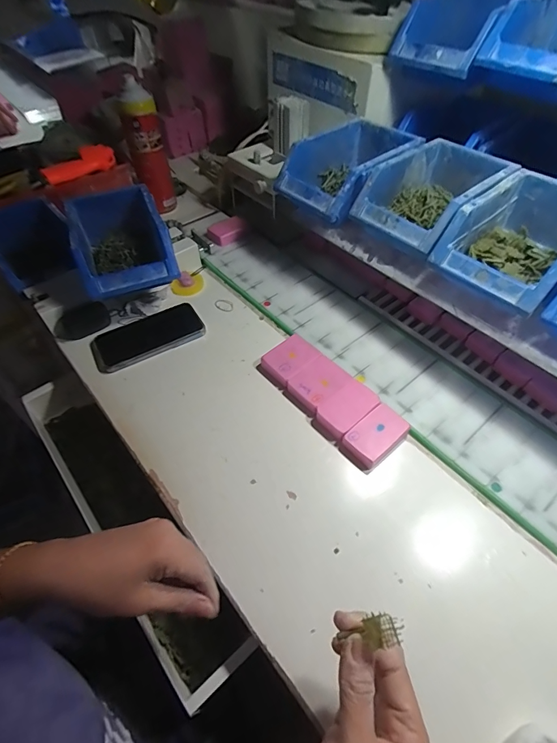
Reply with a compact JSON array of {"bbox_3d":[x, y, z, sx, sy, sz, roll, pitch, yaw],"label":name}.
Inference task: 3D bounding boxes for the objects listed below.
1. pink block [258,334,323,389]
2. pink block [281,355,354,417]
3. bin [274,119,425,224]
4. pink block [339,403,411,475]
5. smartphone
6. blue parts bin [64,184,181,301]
[{"bbox_3d":[0.016,-0.017,0.515,0.072,0.018,0.053,-39,60,-24],"label":"pink block"},{"bbox_3d":[0.051,0.016,0.493,0.078,0.015,0.056,-38,60,-24],"label":"pink block"},{"bbox_3d":[0.100,-0.285,0.551,0.180,0.069,0.125,-30,58,-22],"label":"bin"},{"bbox_3d":[0.111,0.074,0.442,0.074,0.018,0.045,-35,59,-22],"label":"pink block"},{"bbox_3d":[-0.188,-0.052,0.555,0.152,0.009,0.079,-27,56,-17],"label":"smartphone"},{"bbox_3d":[-0.229,-0.183,0.564,0.128,0.075,0.181,-18,54,-14],"label":"blue parts bin"}]

